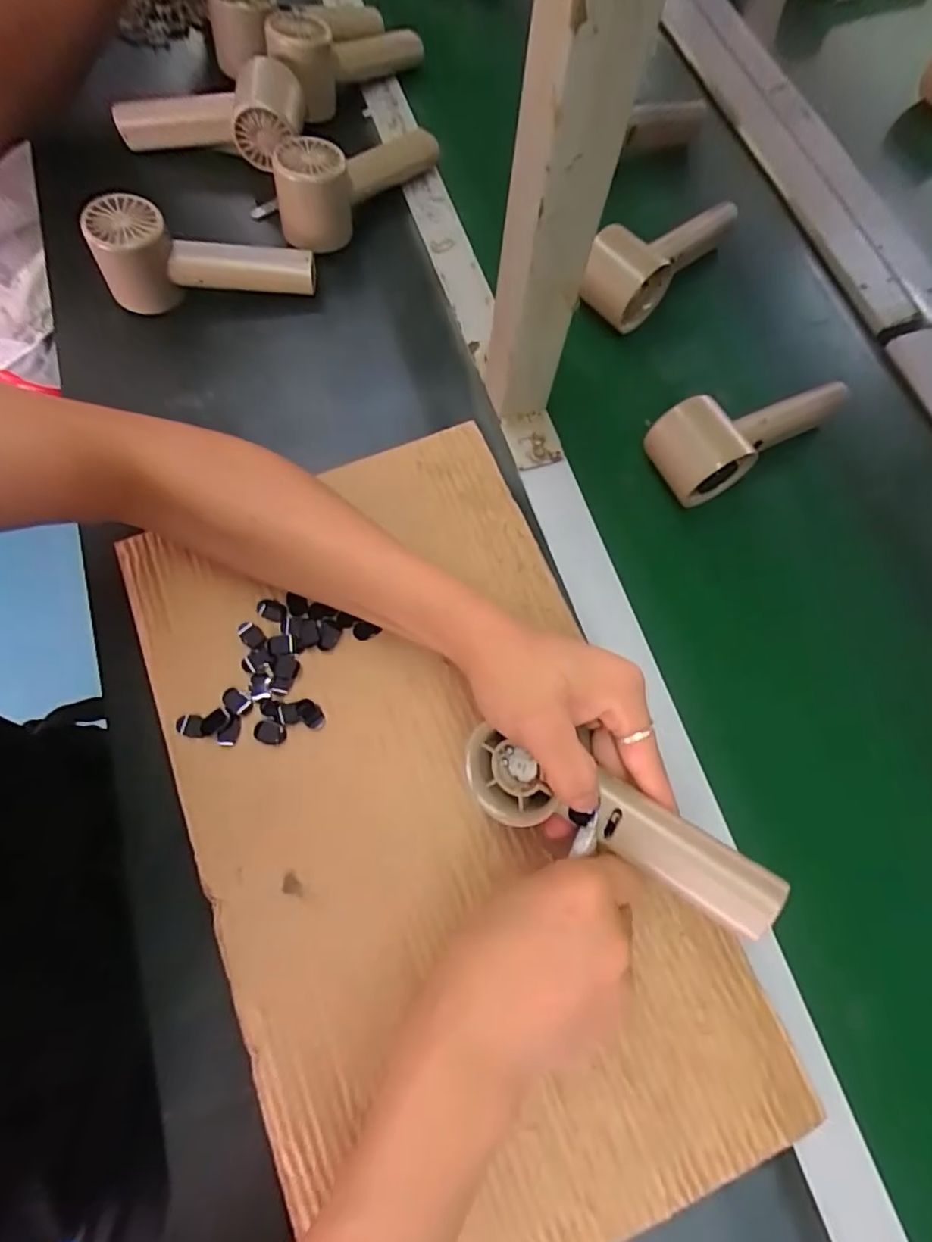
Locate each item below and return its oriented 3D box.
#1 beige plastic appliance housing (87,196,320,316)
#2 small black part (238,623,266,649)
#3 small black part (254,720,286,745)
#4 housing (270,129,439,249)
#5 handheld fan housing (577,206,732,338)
[{"bbox_3d":[-0.209,-0.295,0.478,0.162,0.079,0.053,-8,72,-4],"label":"beige plastic appliance housing"},{"bbox_3d":[-0.143,0.009,0.389,0.013,0.004,0.020,-41,77,-14],"label":"small black part"},{"bbox_3d":[-0.122,0.070,0.363,0.019,0.004,0.014,10,71,2],"label":"small black part"},{"bbox_3d":[-0.089,-0.383,0.503,0.161,0.070,0.051,-39,76,-13],"label":"housing"},{"bbox_3d":[0.164,-0.315,0.500,0.054,0.069,0.171,44,75,12],"label":"handheld fan housing"}]

